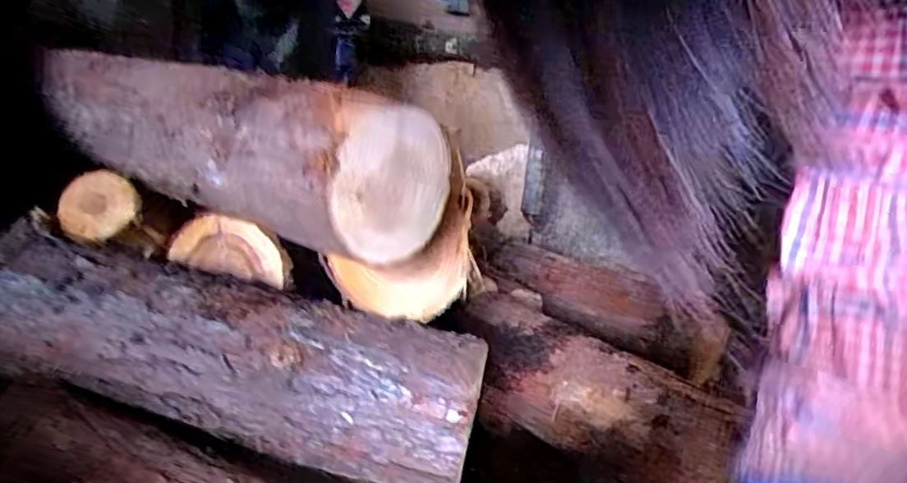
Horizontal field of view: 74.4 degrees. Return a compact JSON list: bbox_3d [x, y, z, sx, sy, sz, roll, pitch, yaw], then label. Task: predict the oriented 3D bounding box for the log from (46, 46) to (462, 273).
[{"bbox_3d":[-0.227,-0.094,0.555,0.472,0.122,0.123,14,18,29],"label":"log"}]

